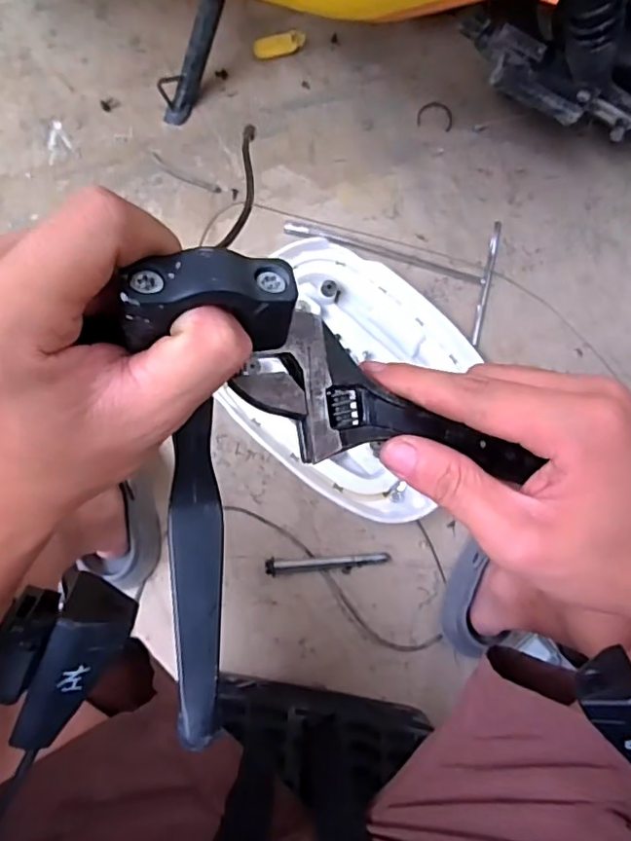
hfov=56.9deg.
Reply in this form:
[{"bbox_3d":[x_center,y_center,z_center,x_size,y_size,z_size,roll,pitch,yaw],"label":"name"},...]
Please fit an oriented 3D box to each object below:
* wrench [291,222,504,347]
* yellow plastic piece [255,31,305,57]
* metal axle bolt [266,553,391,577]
[{"bbox_3d":[0.098,-0.219,0.766,0.279,0.027,0.172,15,81,-2],"label":"wrench"},{"bbox_3d":[-0.050,-0.527,0.815,0.071,0.011,0.029,-15,83,-6],"label":"yellow plastic piece"},{"bbox_3d":[0.016,0.173,0.700,0.148,0.015,0.019,-1,82,-4],"label":"metal axle bolt"}]

